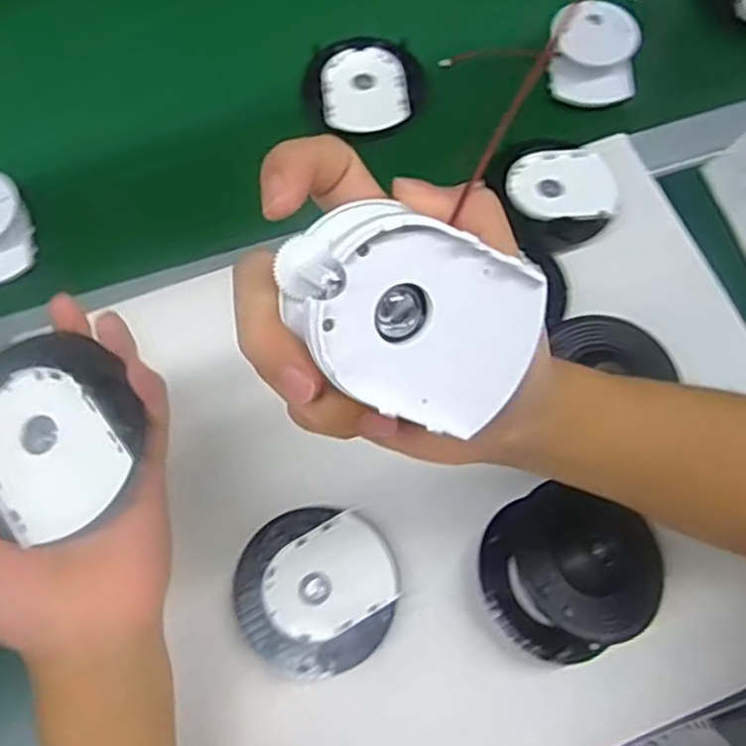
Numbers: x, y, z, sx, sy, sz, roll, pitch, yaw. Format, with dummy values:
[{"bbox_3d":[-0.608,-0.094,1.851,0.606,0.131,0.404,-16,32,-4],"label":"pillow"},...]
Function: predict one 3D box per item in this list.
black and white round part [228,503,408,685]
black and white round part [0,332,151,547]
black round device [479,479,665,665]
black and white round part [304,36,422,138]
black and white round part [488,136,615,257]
[{"bbox_3d":[-0.033,0.129,0.442,0.095,0.011,0.094,0,68,1],"label":"black and white round part"},{"bbox_3d":[-0.147,0.027,0.332,0.079,0.017,0.088,-26,70,-9],"label":"black and white round part"},{"bbox_3d":[0.117,0.113,0.428,0.101,0.031,0.092,0,68,1],"label":"black round device"},{"bbox_3d":[-0.009,-0.226,0.572,0.089,0.014,0.096,0,68,1],"label":"black and white round part"},{"bbox_3d":[0.134,-0.132,0.534,0.083,0.022,0.082,-19,69,-6],"label":"black and white round part"}]

